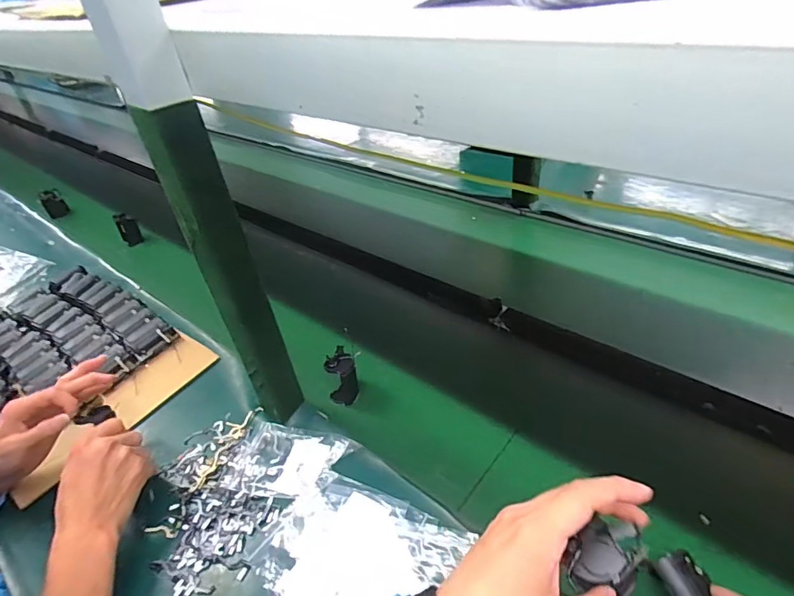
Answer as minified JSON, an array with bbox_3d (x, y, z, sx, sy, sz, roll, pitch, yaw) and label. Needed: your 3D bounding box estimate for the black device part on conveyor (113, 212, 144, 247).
[{"bbox_3d":[-0.639,-0.163,1.104,0.043,0.087,0.024,-28,42,-23],"label":"black device part on conveyor"}]

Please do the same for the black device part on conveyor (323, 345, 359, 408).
[{"bbox_3d":[-0.078,0.109,0.654,0.041,0.069,0.050,-12,38,-4],"label":"black device part on conveyor"}]

